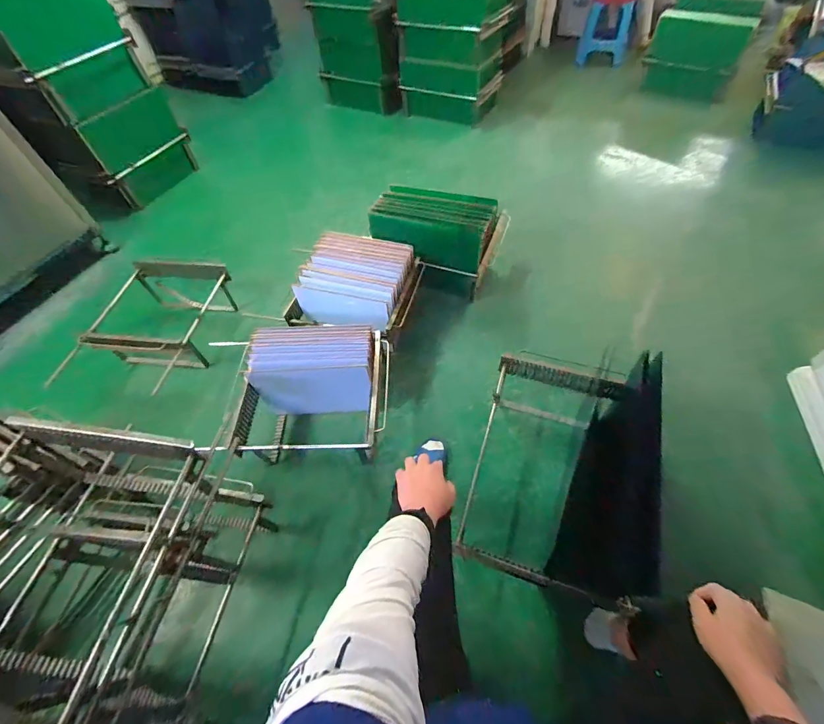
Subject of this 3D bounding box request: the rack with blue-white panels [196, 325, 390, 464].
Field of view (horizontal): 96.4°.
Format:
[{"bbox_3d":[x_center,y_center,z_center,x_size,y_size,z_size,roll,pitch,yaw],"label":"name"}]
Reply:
[{"bbox_3d":[-0.326,0.129,1.284,0.495,0.298,0.453,-7,55,-1],"label":"rack with blue-white panels"}]

